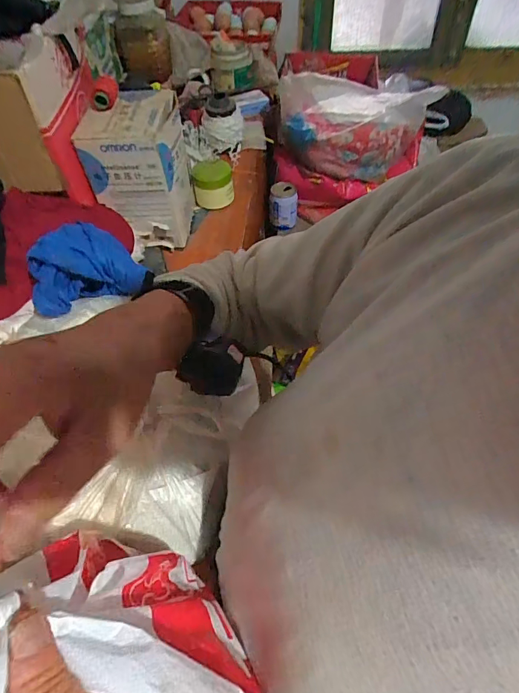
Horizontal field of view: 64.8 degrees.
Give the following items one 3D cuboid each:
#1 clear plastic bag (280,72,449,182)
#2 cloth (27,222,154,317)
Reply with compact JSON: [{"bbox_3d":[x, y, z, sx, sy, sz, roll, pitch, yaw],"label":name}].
[{"bbox_3d":[0.218,-0.520,0.952,0.354,0.184,0.206,-10,53,-4],"label":"clear plastic bag"},{"bbox_3d":[-0.203,-0.092,0.471,0.124,0.074,0.076,-30,57,-19],"label":"cloth"}]

